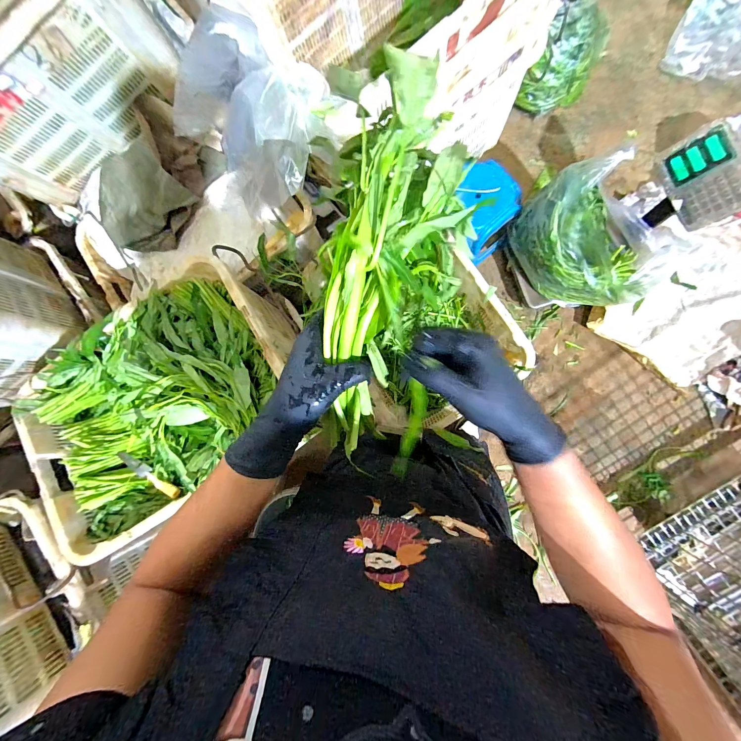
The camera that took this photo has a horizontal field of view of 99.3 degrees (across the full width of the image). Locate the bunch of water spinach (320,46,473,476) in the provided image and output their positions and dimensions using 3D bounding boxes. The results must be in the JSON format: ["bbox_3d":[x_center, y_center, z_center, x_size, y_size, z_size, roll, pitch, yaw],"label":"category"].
[{"bbox_3d":[0.017,-0.081,0.267,0.101,0.060,0.314,10,98,9],"label":"bunch of water spinach"}]

